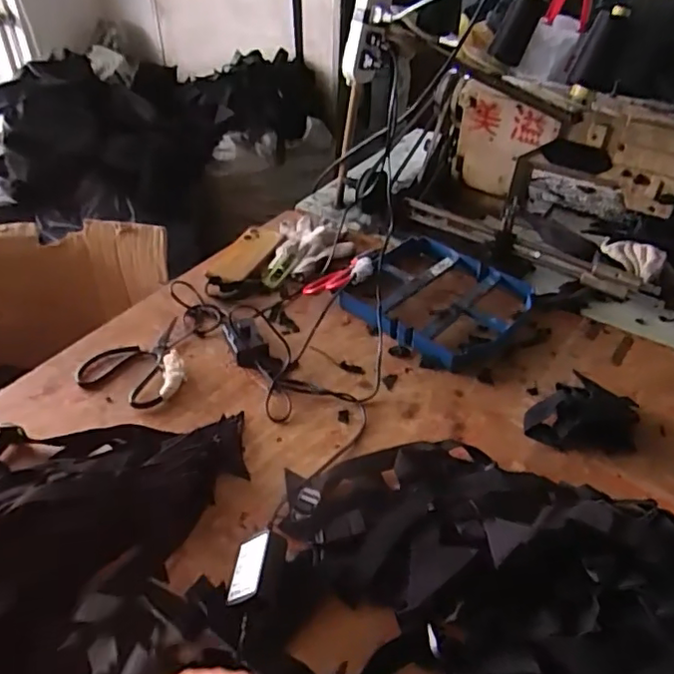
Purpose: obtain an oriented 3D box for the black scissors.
[{"bbox_3d":[-0.254,0.026,0.794,0.134,0.020,0.151,18,43,18],"label":"black scissors"}]

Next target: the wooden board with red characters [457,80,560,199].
[{"bbox_3d":[0.299,-0.347,1.093,0.183,0.201,0.026,30,48,29],"label":"wooden board with red characters"}]

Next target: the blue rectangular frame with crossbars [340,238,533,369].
[{"bbox_3d":[0.155,-0.070,0.897,0.241,0.039,0.232,29,48,28],"label":"blue rectangular frame with crossbars"}]

